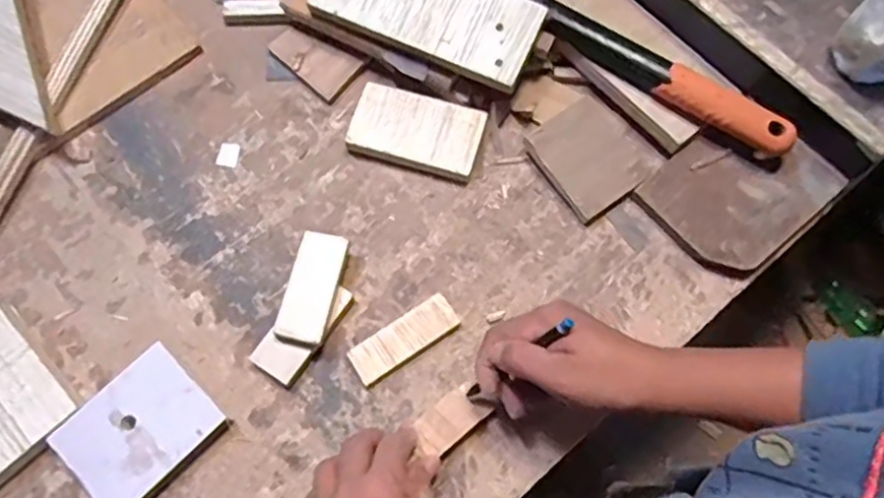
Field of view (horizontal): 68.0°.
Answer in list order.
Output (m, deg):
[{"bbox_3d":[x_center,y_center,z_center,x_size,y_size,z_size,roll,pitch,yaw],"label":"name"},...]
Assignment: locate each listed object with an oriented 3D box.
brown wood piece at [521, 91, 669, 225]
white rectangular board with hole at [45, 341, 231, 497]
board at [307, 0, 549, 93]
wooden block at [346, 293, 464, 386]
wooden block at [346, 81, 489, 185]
[{"bbox_3d":[0.127,-0.081,0.549,0.088,0.011,0.090,-38,75,-12],"label":"brown wood piece"},{"bbox_3d":[-0.217,0.131,0.473,0.082,0.022,0.098,42,76,13],"label":"white rectangular board with hole"},{"bbox_3d":[-0.014,-0.203,0.548,0.191,0.011,0.077,24,84,7],"label":"board"},{"bbox_3d":[-0.028,0.069,0.499,0.085,0.009,0.032,-34,74,-11],"label":"wooden block"},{"bbox_3d":[-0.021,-0.100,0.554,0.107,0.020,0.063,16,72,5],"label":"wooden block"}]

